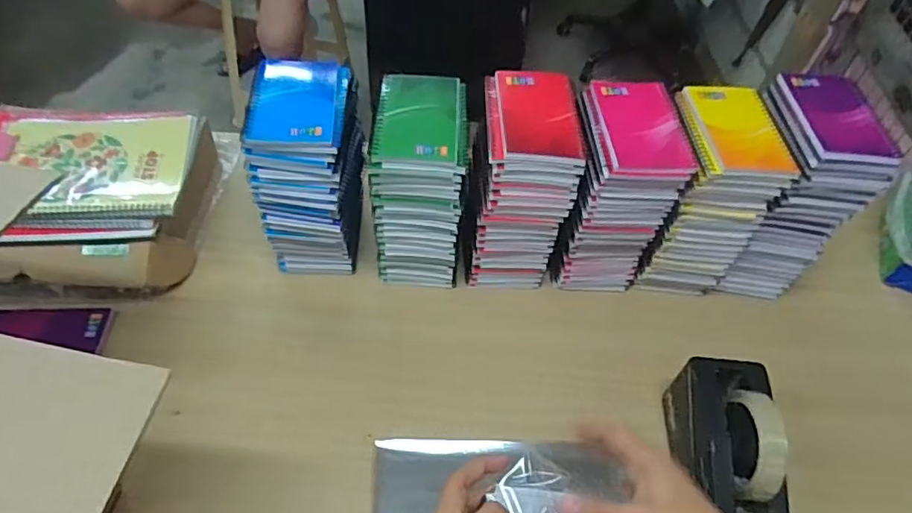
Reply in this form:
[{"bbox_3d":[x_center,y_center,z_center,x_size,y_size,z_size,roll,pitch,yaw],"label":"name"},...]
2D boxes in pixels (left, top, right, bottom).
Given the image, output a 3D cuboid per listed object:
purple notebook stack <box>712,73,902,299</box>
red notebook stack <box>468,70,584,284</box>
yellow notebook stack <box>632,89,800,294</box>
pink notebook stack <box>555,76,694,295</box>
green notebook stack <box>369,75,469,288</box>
[{"bbox_3d":[0.380,-0.070,0.676,0.104,0.231,0.140,5,51,0],"label":"purple notebook stack"},{"bbox_3d":[0.069,-0.076,0.664,0.096,0.223,0.134,0,51,-4],"label":"red notebook stack"},{"bbox_3d":[0.292,-0.064,0.689,0.106,0.234,0.125,5,51,0],"label":"yellow notebook stack"},{"bbox_3d":[0.180,-0.069,0.684,0.103,0.228,0.133,1,51,-3],"label":"pink notebook stack"},{"bbox_3d":[-0.043,-0.075,0.659,0.093,0.212,0.130,0,52,-5],"label":"green notebook stack"}]

